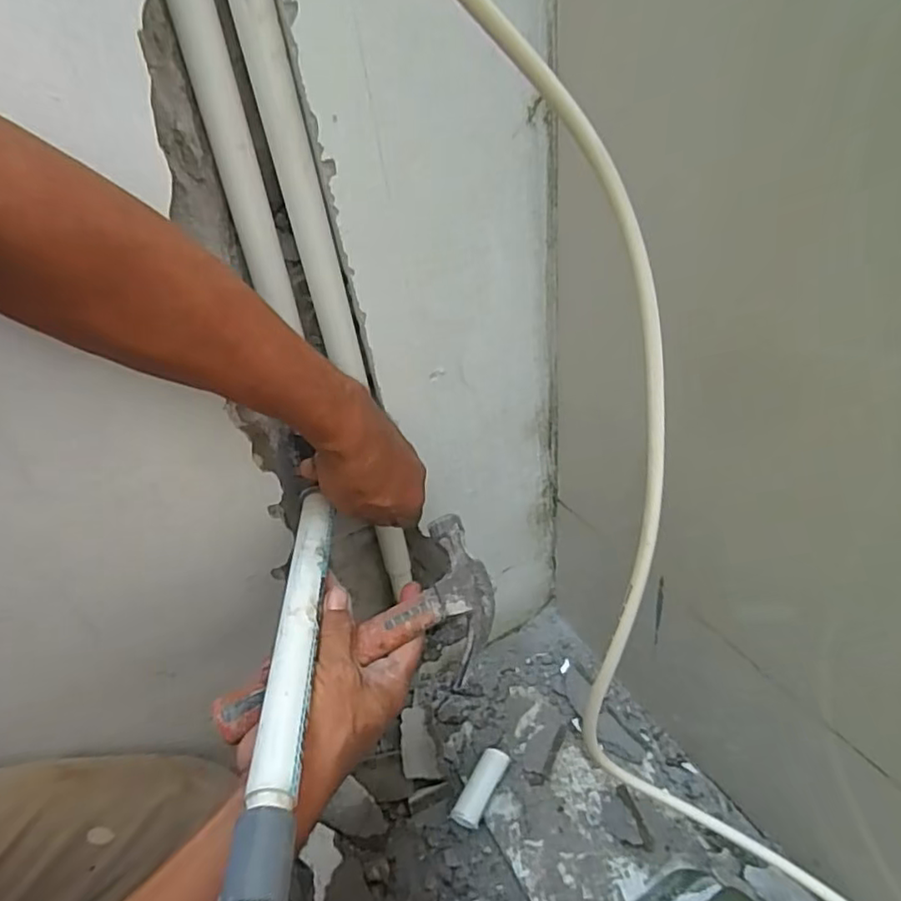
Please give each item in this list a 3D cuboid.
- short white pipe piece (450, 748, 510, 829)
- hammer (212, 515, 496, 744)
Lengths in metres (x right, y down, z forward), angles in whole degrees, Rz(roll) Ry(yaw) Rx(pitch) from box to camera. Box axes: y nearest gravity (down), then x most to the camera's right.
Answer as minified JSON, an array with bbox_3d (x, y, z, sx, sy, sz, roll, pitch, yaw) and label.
[{"bbox_3d":[0.029,0.326,0.578,0.027,0.024,0.074,14,40,28],"label":"short white pipe piece"},{"bbox_3d":[-0.056,0.139,0.427,0.208,0.031,0.092,-31,82,-25],"label":"hammer"}]

